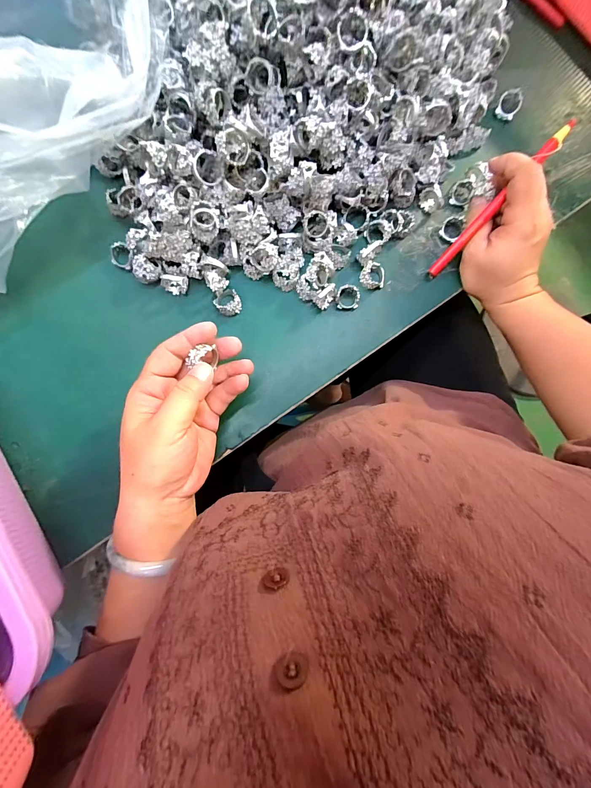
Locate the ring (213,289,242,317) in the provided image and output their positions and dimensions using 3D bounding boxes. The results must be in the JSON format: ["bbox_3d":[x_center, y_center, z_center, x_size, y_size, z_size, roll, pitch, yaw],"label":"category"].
[{"bbox_3d":[-0.061,-0.083,0.302,0.022,0.012,0.024,0,86,-4],"label":"ring"}]

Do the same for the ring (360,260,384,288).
[{"bbox_3d":[0.074,-0.111,0.312,0.023,0.013,0.023,0,86,-4],"label":"ring"}]

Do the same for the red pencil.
[{"bbox_3d":[0.171,-0.160,0.286,0.009,0.007,0.140,41,116,-1],"label":"red pencil"}]

